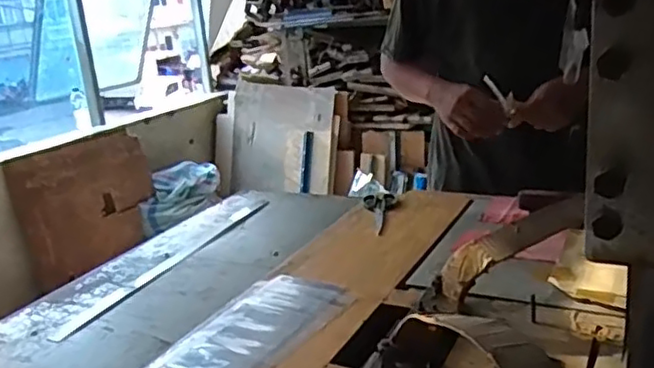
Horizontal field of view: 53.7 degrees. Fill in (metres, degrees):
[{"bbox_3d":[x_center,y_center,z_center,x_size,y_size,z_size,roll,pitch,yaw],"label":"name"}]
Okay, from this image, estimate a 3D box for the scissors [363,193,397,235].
[{"bbox_3d":[0.105,0.055,1.307,0.066,0.010,0.214,-4,17,7],"label":"scissors"}]

